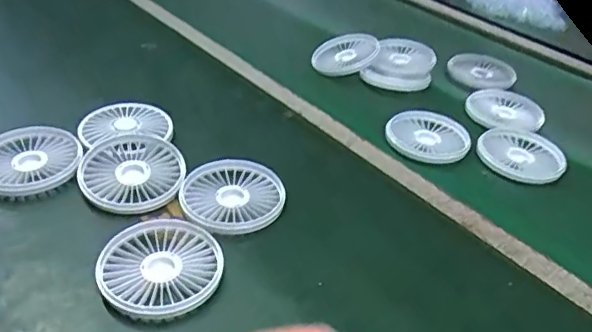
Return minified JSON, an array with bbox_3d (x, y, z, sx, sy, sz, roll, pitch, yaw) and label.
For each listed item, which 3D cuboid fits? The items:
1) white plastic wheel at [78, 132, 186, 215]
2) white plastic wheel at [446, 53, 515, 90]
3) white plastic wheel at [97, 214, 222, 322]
[{"bbox_3d":[-0.144,0.002,0.490,0.088,0.017,0.091,3,35,-2],"label":"white plastic wheel"},{"bbox_3d":[0.255,-0.129,0.767,0.087,0.018,0.087,5,36,-4],"label":"white plastic wheel"},{"bbox_3d":[-0.097,0.075,0.413,0.083,0.020,0.093,9,35,5],"label":"white plastic wheel"}]

